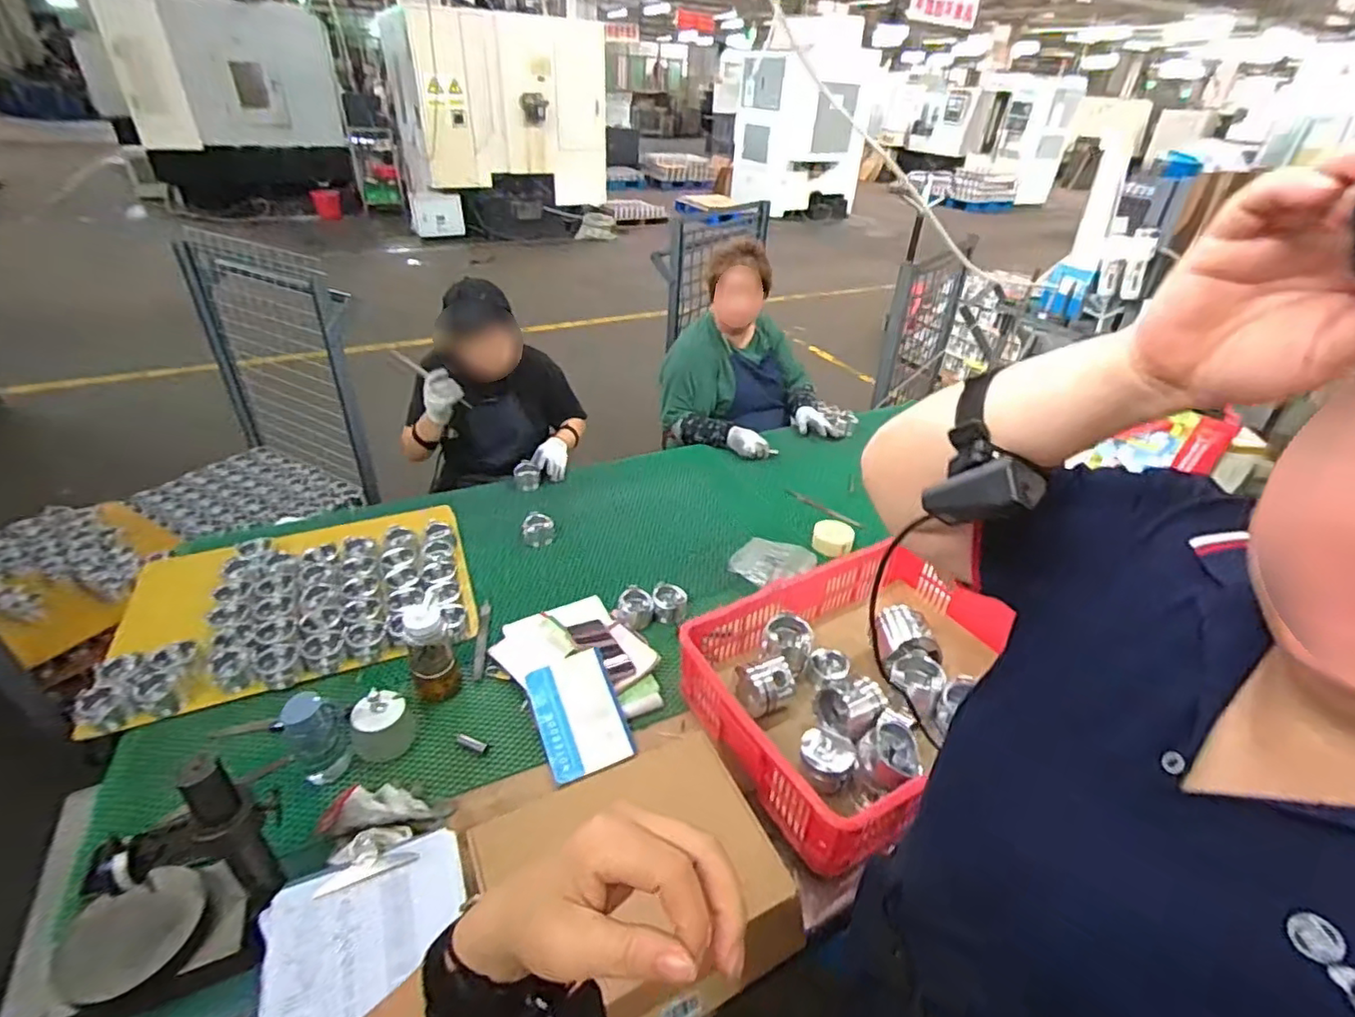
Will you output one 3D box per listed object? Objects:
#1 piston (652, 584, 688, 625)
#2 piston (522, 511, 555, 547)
[{"bbox_3d":[-0.014,0.195,1.274,0.074,0.045,0.070,0,35,-3],"label":"piston"},{"bbox_3d":[-0.339,0.051,1.509,0.078,0.061,0.073,-8,36,-15],"label":"piston"}]

